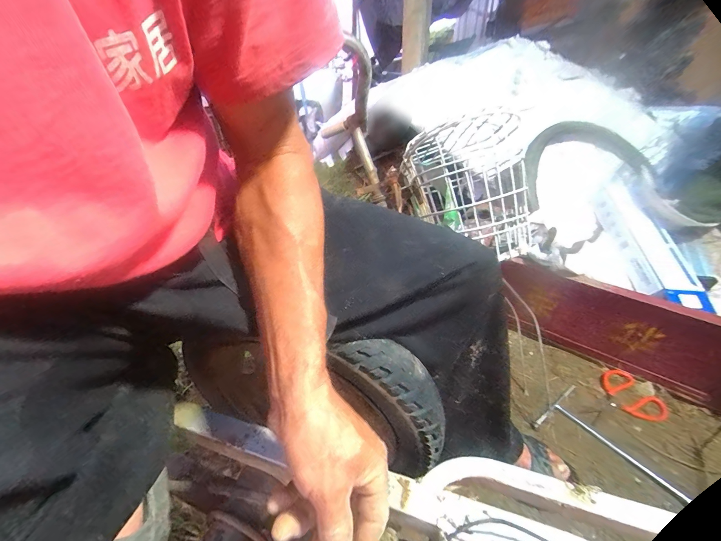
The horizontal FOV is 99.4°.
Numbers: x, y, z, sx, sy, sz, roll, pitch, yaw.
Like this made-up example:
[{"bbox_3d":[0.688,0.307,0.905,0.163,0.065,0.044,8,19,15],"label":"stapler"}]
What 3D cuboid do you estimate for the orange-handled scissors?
[{"bbox_3d":[0.641,0.326,0.765,0.190,0.013,0.134,-12,33,-15],"label":"orange-handled scissors"}]

